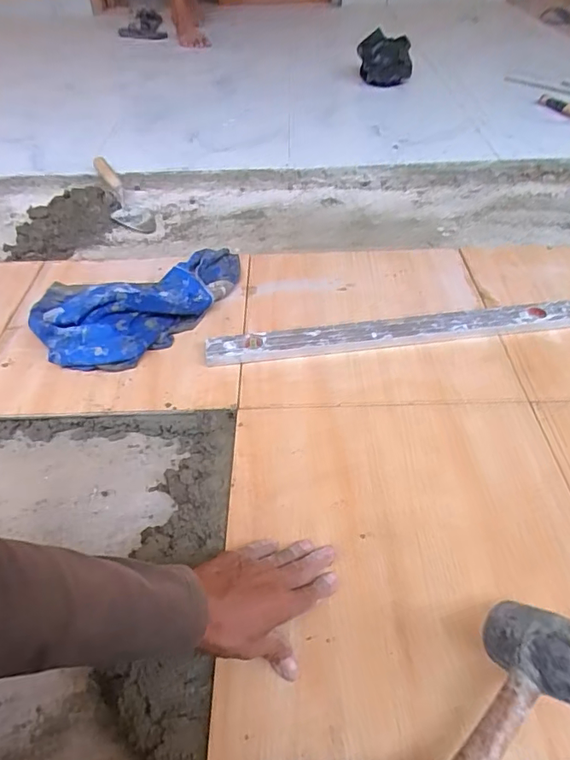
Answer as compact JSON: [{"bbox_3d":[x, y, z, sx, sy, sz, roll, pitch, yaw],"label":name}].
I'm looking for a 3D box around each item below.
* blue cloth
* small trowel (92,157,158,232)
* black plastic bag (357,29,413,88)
[{"bbox_3d":[-0.234,-0.135,0.826,0.354,0.067,0.248,-15,48,-11],"label":"blue cloth"},{"bbox_3d":[-0.377,-0.432,1.172,0.087,0.061,0.305,-20,47,-17],"label":"small trowel"},{"bbox_3d":[0.308,-0.978,1.555,0.163,0.129,0.110,6,47,7],"label":"black plastic bag"}]

